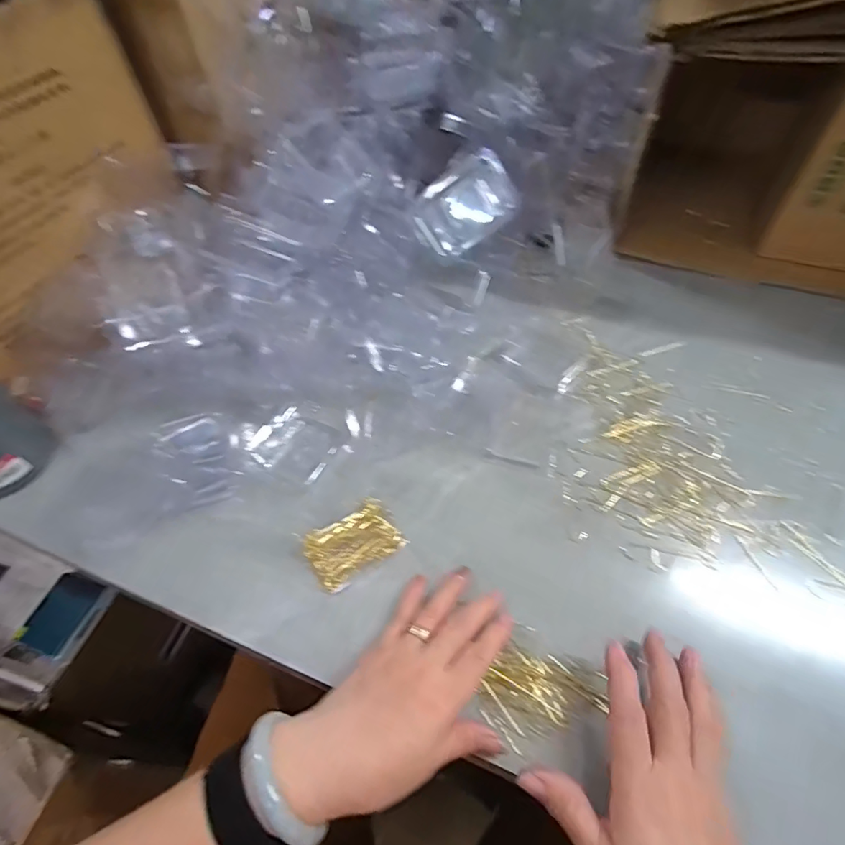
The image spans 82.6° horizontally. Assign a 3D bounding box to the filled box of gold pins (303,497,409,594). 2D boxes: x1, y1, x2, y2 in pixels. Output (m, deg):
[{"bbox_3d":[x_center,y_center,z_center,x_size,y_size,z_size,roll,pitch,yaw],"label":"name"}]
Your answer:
[{"bbox_3d":[-0.055,0.097,0.382,0.070,0.014,0.047,-30,58,-18],"label":"filled box of gold pins"}]

